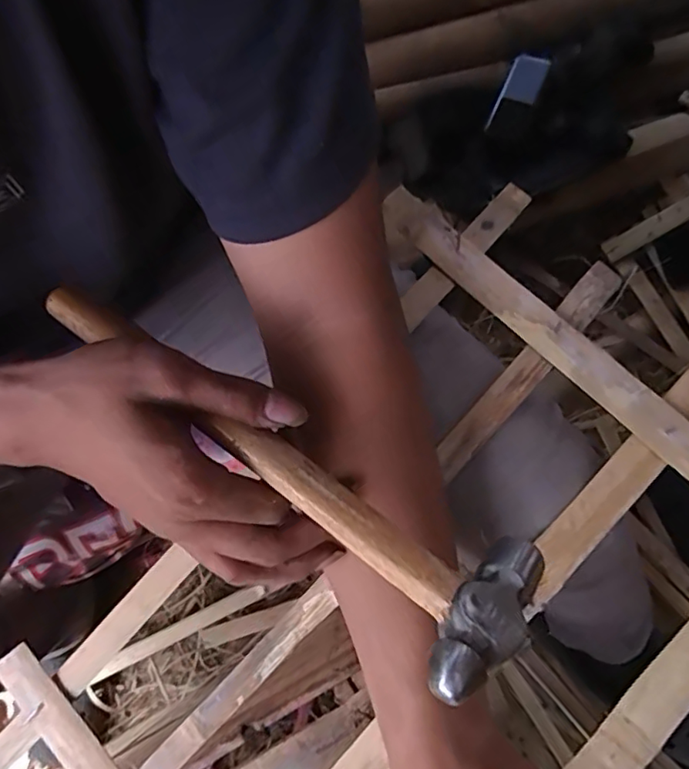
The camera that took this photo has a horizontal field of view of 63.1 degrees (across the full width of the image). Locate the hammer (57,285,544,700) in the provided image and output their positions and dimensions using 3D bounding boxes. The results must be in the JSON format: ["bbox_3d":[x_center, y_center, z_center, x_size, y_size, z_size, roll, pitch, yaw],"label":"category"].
[{"bbox_3d":[-0.037,0.024,0.249,0.259,0.033,0.059,34,78,18],"label":"hammer"}]

